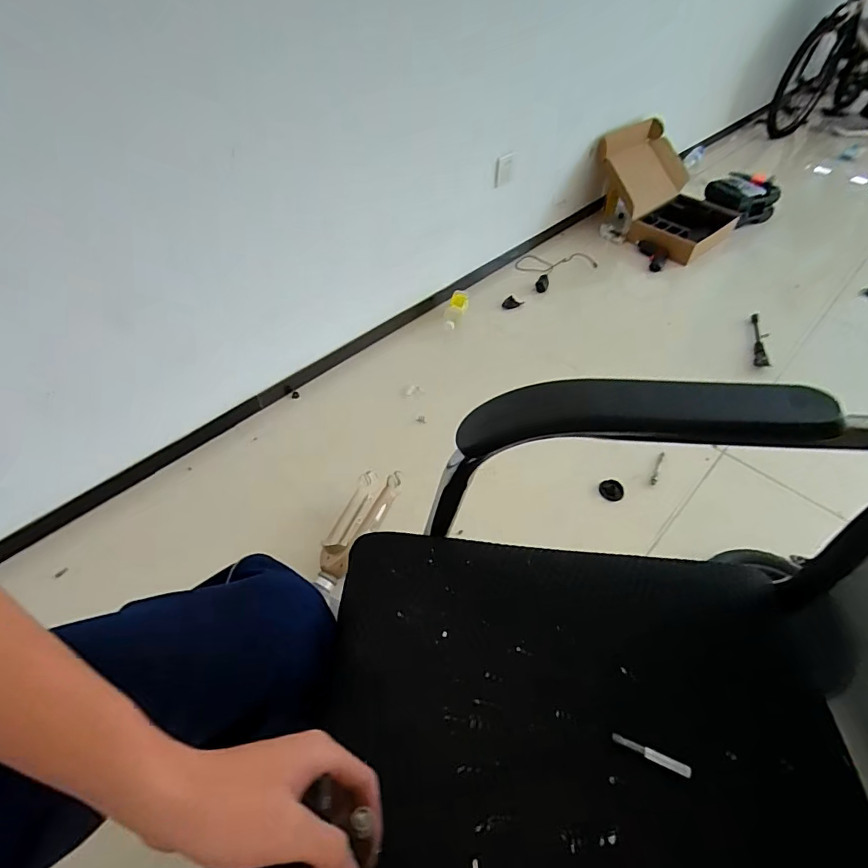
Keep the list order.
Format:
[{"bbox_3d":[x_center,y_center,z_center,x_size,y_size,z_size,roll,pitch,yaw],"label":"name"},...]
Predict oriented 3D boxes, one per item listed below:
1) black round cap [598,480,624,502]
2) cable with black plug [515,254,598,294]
[{"bbox_3d":[0.405,0.128,1.088,0.052,0.007,0.053,0,50,0],"label":"black round cap"},{"bbox_3d":[0.423,-0.615,1.725,0.321,0.038,0.200,-33,57,-25],"label":"cable with black plug"}]

